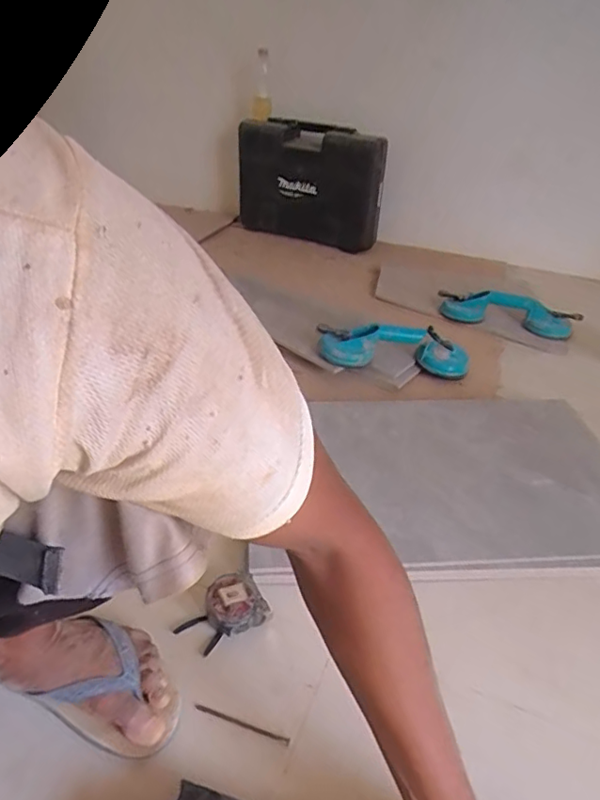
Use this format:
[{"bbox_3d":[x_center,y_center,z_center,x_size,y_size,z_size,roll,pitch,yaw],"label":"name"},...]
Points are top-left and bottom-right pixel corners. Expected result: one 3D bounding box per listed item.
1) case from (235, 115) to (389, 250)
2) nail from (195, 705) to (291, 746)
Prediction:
[{"bbox_3d":[0.019,-0.702,1.821,0.519,0.350,0.109,20,38,23],"label":"case"},{"bbox_3d":[-0.060,0.334,0.570,0.103,0.004,0.007,15,36,13],"label":"nail"}]

